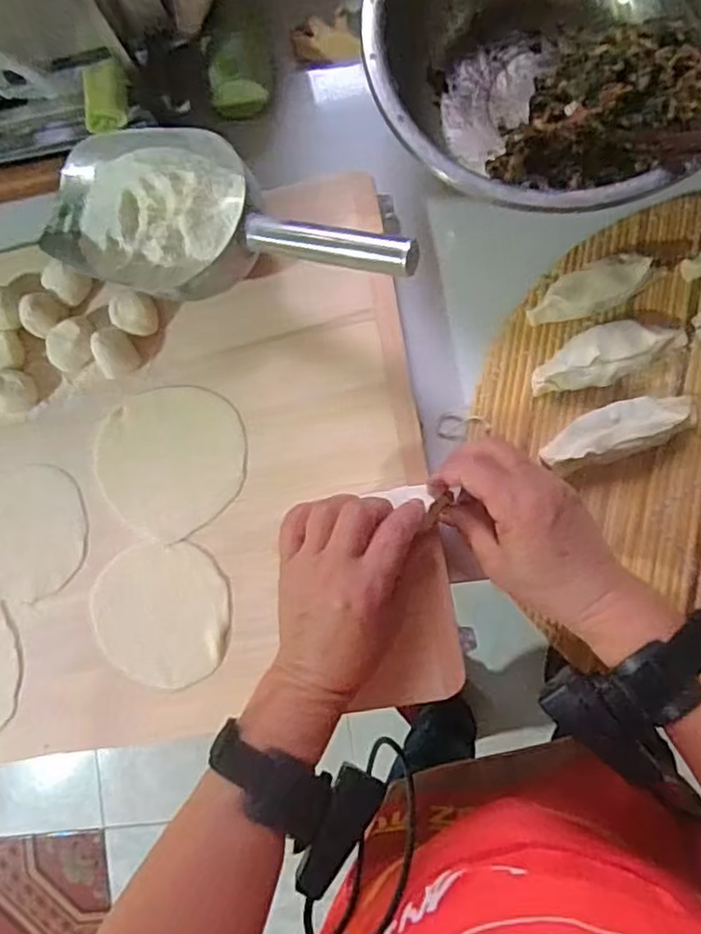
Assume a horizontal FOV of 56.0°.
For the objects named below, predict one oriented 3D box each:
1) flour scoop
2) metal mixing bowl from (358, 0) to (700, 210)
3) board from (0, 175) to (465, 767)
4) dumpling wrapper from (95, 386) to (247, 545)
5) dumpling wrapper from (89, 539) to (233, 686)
[{"bbox_3d":[-0.090,-0.156,0.427,0.278,0.044,0.103,19,87,25],"label":"flour scoop"},{"bbox_3d":[0.137,-0.272,0.425,0.228,0.084,0.216,-1,85,7],"label":"metal mixing bowl"},{"bbox_3d":[-0.230,0.022,0.469,0.549,0.027,0.352,-10,84,6],"label":"board"},{"bbox_3d":[-0.127,-0.003,0.461,0.105,0.004,0.104,-1,85,7],"label":"dumpling wrapper"},{"bbox_3d":[-0.132,0.101,0.454,0.096,0.004,0.094,-1,85,7],"label":"dumpling wrapper"}]

